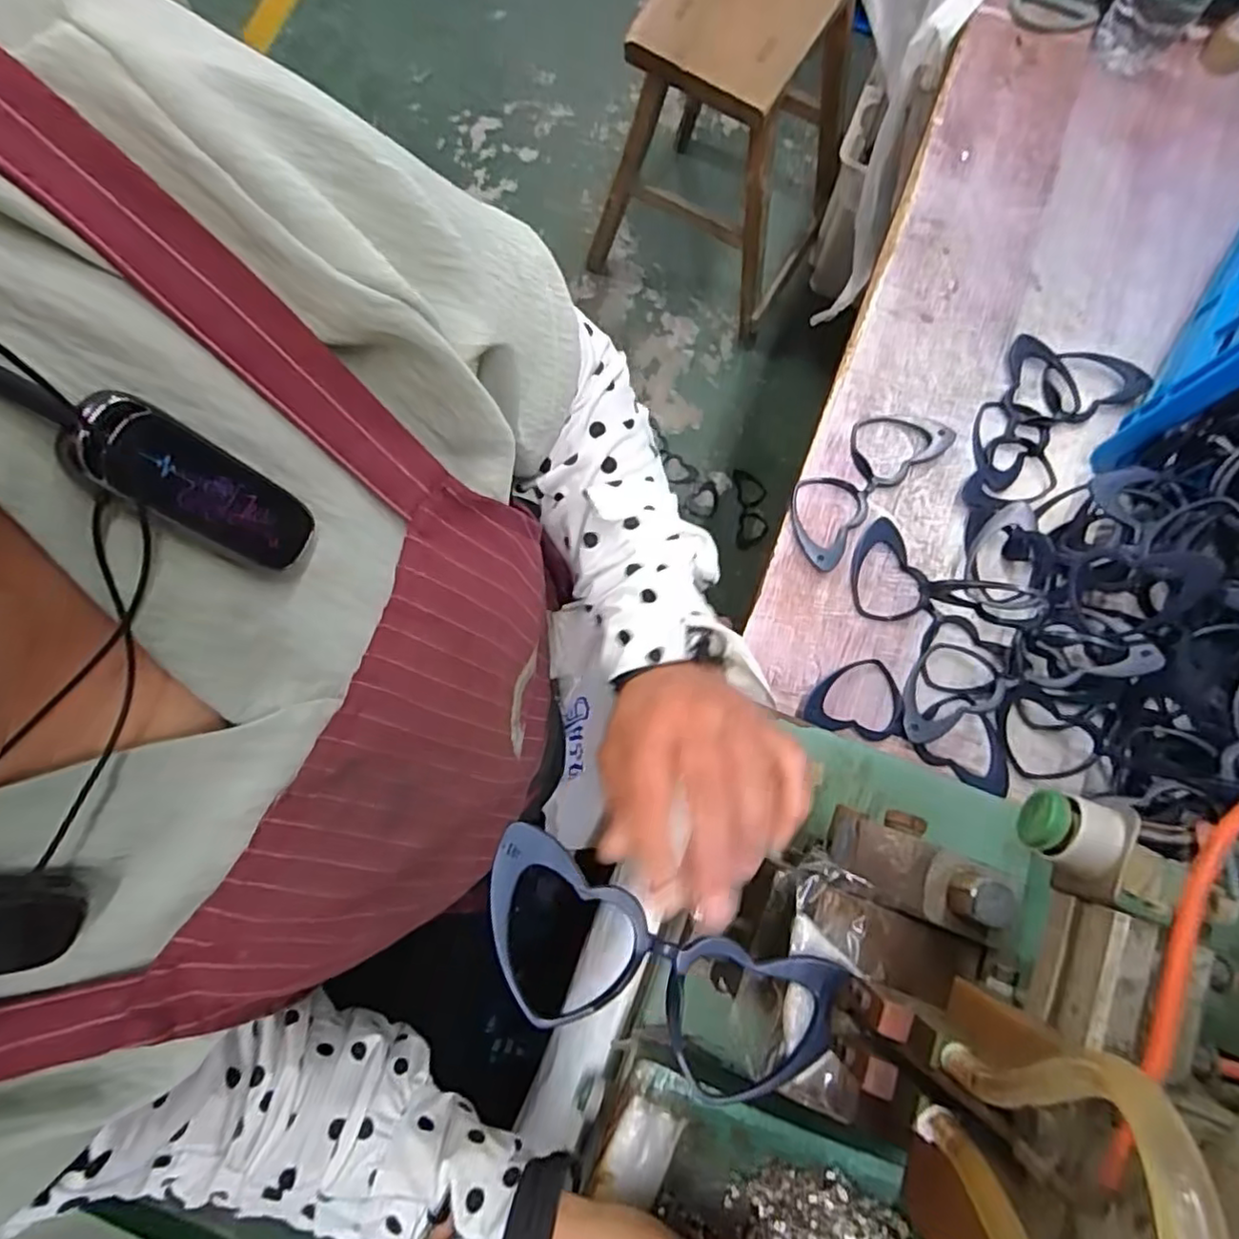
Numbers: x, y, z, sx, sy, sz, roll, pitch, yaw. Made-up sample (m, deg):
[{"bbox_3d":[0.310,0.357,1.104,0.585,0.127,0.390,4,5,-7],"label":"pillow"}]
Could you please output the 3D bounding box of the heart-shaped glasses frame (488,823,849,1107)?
[{"bbox_3d":[0.010,0.136,0.248,0.141,0.014,0.061,24,79,4],"label":"heart-shaped glasses frame"}]

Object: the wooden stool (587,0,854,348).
[{"bbox_3d":[0.198,-0.822,1.083,0.338,0.438,0.360,29,80,5],"label":"wooden stool"}]

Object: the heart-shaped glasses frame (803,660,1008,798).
[{"bbox_3d":[0.207,0.070,0.455,0.151,0.017,0.059,20,79,3],"label":"heart-shaped glasses frame"}]

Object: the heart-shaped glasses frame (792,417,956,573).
[{"bbox_3d":[0.182,-0.106,0.489,0.061,0.015,0.151,44,81,7],"label":"heart-shaped glasses frame"}]

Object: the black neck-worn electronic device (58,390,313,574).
[{"bbox_3d":[-0.116,-0.036,0.181,0.011,0.063,0.025,16,77,33],"label":"black neck-worn electronic device"}]

